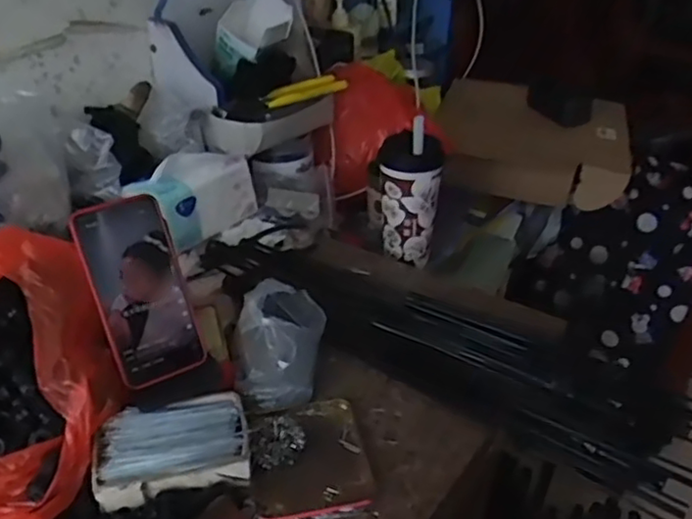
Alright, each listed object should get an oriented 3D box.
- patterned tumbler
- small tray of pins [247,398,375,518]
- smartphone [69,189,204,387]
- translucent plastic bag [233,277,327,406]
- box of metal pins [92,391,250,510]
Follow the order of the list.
[{"bbox_3d":[0.085,-0.098,0.905,0.086,0.188,0.097,5,34,8],"label":"patterned tumbler"},{"bbox_3d":[-0.035,0.170,0.588,0.099,0.015,0.121,-7,34,-11],"label":"small tray of pins"},{"bbox_3d":[-0.181,0.027,0.586,0.077,0.160,0.010,-21,8,-28],"label":"smartphone"},{"bbox_3d":[-0.068,0.081,0.668,0.089,0.077,0.122,2,33,3],"label":"translucent plastic bag"},{"bbox_3d":[-0.149,0.162,0.572,0.125,0.031,0.083,-10,35,-14],"label":"box of metal pins"}]

